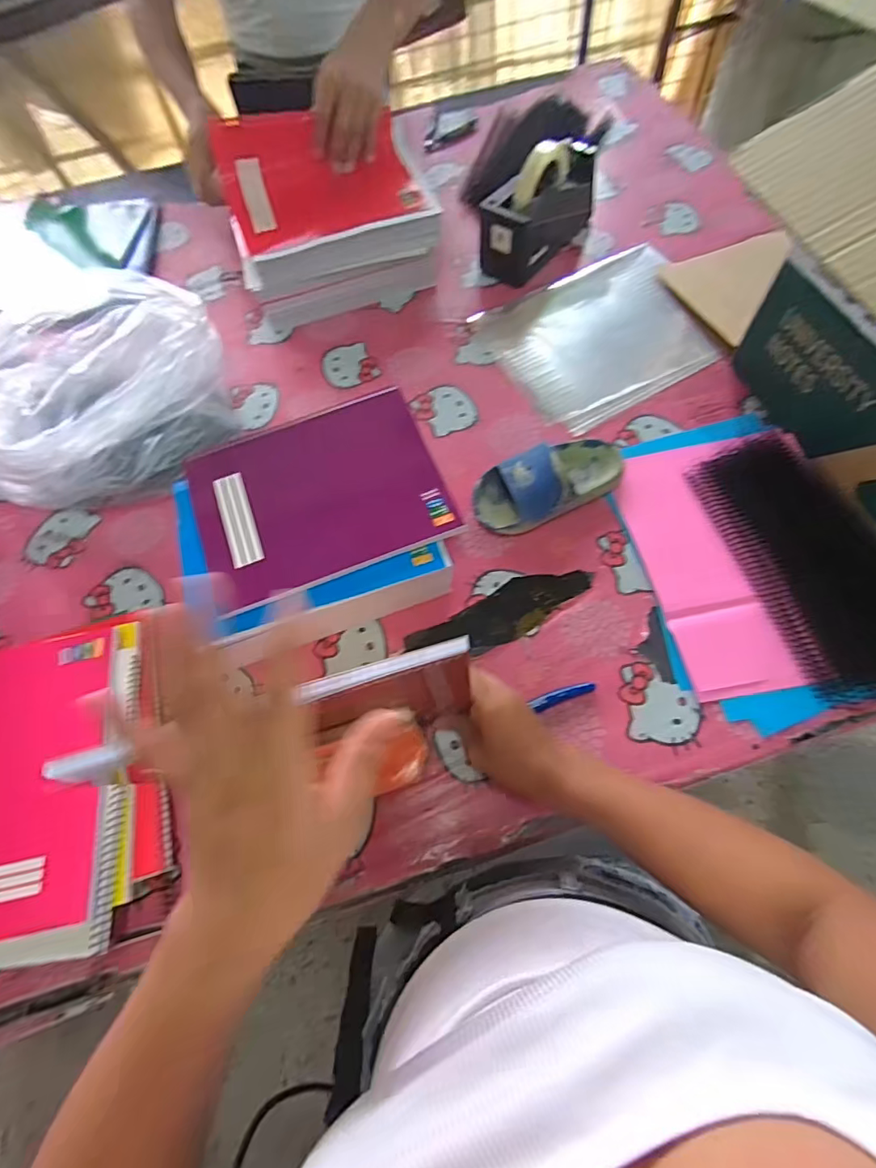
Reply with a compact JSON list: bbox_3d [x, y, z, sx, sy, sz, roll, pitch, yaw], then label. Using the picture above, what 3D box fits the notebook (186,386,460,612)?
[{"bbox_3d":[-0.123,-0.094,0.525,0.240,0.015,0.189,-20,67,-6],"label":"notebook"}]

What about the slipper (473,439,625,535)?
[{"bbox_3d":[0.126,-0.118,0.562,0.172,0.066,0.077,-23,67,-7],"label":"slipper"}]

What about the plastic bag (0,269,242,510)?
[{"bbox_3d":[-0.410,-0.232,0.606,0.313,0.139,0.257,-23,67,-7],"label":"plastic bag"}]

